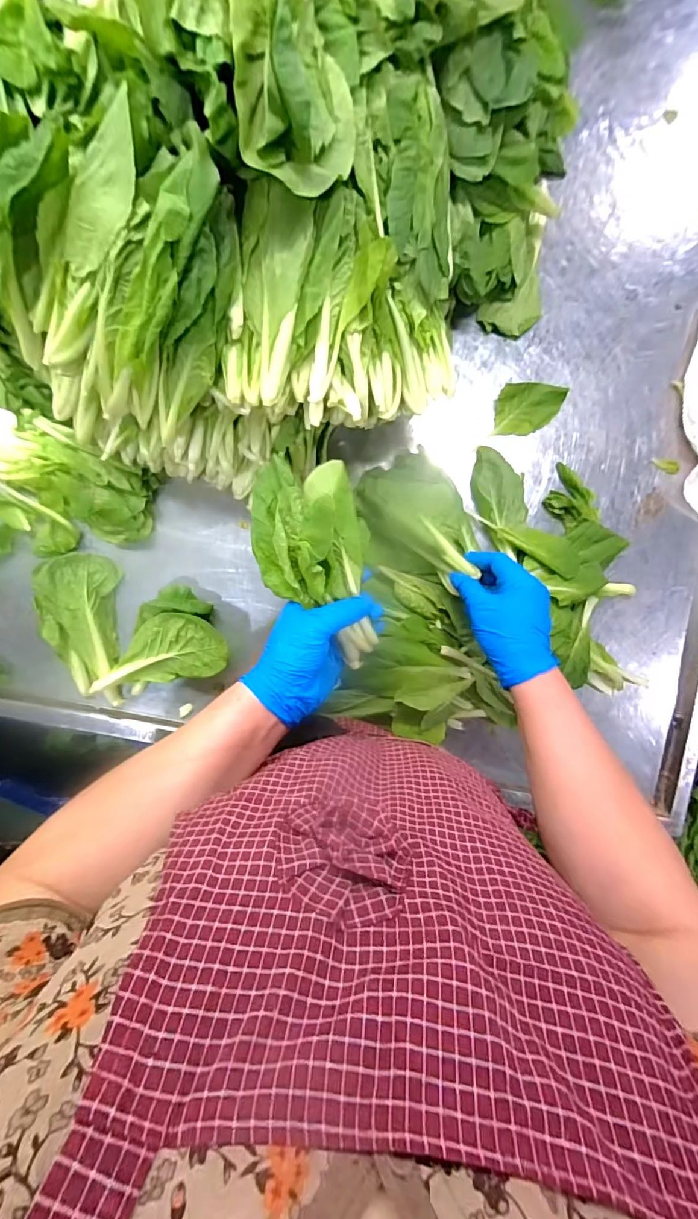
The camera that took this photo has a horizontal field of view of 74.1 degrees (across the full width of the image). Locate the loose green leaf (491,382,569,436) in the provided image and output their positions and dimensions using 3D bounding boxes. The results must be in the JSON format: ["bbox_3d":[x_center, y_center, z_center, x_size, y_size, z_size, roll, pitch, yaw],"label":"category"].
[{"bbox_3d":[0.217,-0.239,0.554,0.079,0.021,0.053,-1,91,-2],"label":"loose green leaf"}]

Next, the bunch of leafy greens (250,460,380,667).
[{"bbox_3d":[-0.033,-0.042,0.408,0.102,0.056,0.185,-5,91,-2],"label":"bunch of leafy greens"}]

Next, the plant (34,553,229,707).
[{"bbox_3d":[-0.249,0.009,0.528,0.181,0.045,0.173,0,91,-2],"label":"plant"}]

